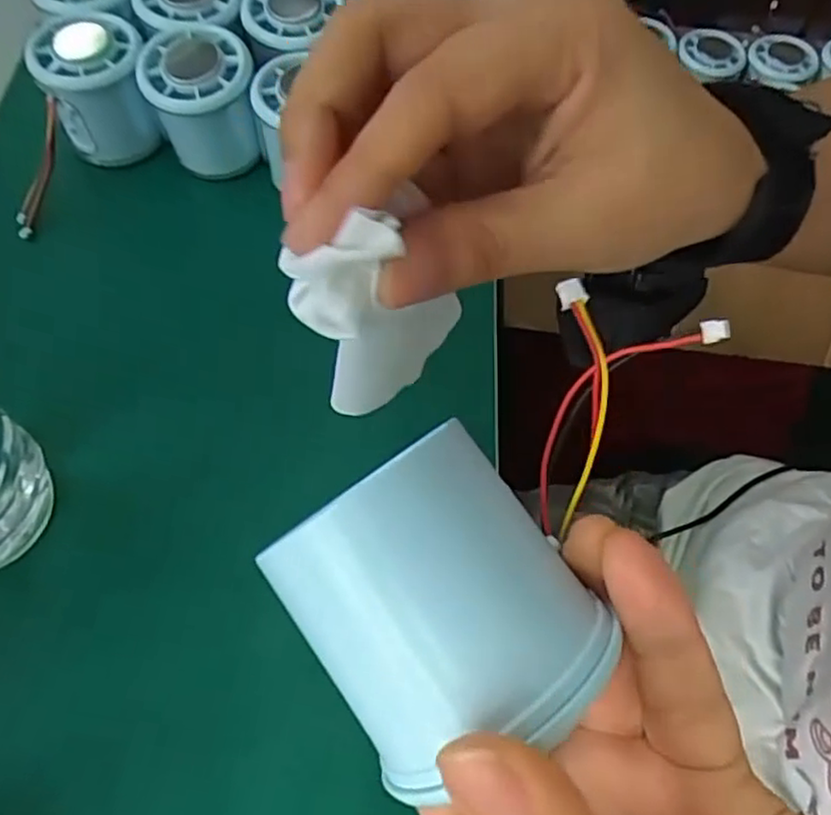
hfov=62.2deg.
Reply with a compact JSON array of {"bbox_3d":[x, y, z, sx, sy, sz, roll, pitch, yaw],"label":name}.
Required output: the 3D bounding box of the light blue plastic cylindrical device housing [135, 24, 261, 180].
[{"bbox_3d":[-0.115,-0.166,0.376,0.055,0.059,0.057,1,62,-2],"label":"light blue plastic cylindrical device housing"}]

